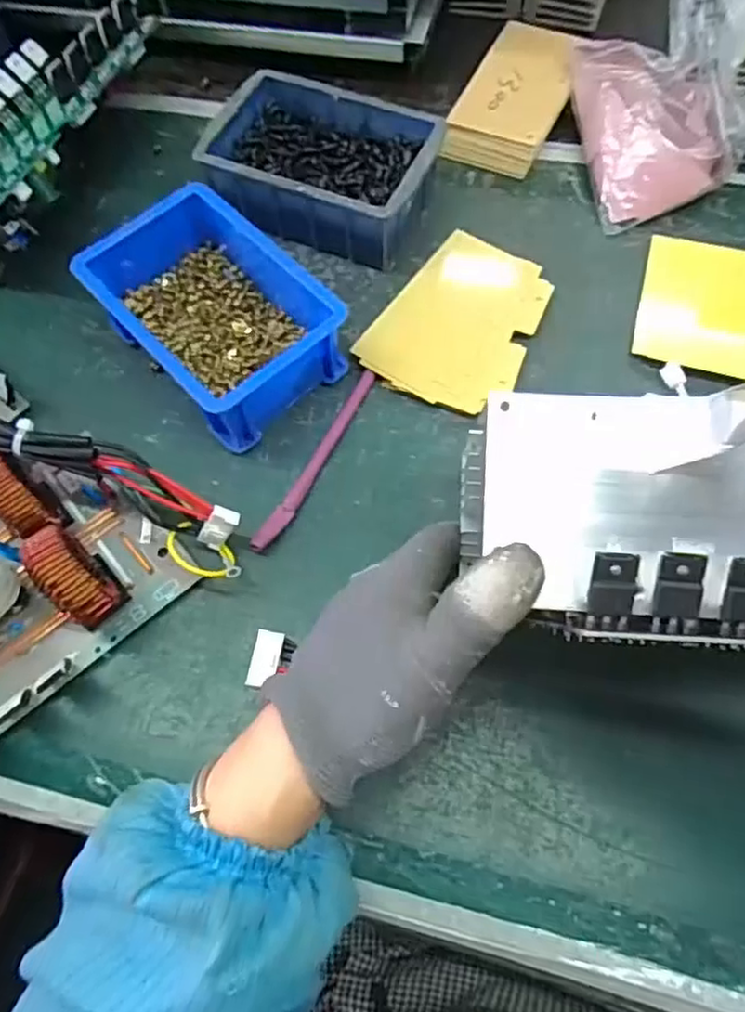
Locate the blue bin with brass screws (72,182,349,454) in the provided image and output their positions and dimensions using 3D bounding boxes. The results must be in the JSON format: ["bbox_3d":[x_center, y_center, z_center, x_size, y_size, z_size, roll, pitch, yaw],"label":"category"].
[{"bbox_3d":[-0.094,-0.115,0.402,0.096,0.052,0.143,-41,71,-14],"label":"blue bin with brass screws"}]

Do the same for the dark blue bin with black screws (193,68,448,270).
[{"bbox_3d":[-0.034,-0.231,0.453,0.150,0.041,0.118,21,69,11],"label":"dark blue bin with black screws"}]

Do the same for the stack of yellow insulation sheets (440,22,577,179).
[{"bbox_3d":[0.105,-0.295,0.486,0.066,0.025,0.125,23,70,11],"label":"stack of yellow insulation sheets"}]

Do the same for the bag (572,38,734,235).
[{"bbox_3d":[0.187,-0.264,0.459,0.091,0.043,0.135,-13,67,-3],"label":"bag"}]

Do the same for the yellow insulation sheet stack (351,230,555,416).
[{"bbox_3d":[0.058,-0.116,0.419,0.089,0.010,0.124,32,72,15],"label":"yellow insulation sheet stack"}]

